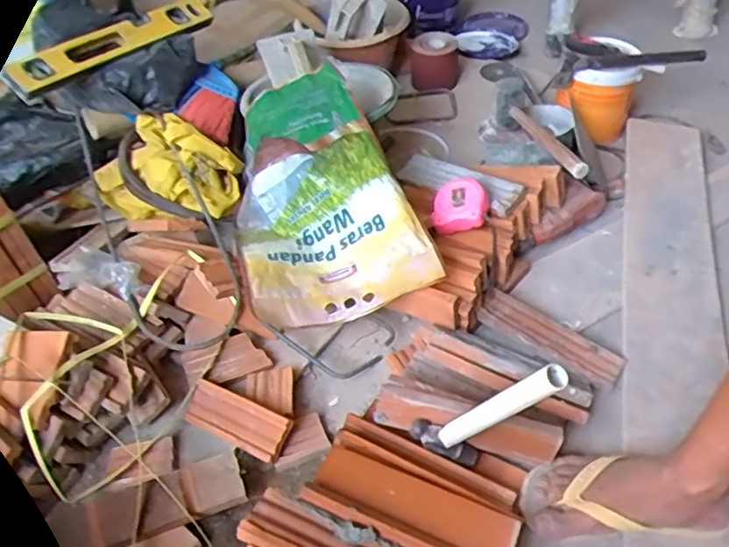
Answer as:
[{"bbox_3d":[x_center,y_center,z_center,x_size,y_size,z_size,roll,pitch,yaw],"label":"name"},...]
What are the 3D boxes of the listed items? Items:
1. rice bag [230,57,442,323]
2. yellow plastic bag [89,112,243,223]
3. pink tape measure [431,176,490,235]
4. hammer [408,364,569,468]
[{"bbox_3d":[-0.084,-0.120,0.973,0.265,0.081,0.420,-27,67,6],"label":"rice bag"},{"bbox_3d":[-0.347,-0.177,1.079,0.229,0.127,0.173,27,52,26],"label":"yellow plastic bag"},{"bbox_3d":[0.153,-0.108,0.992,0.085,0.050,0.085,8,46,10],"label":"pink tape measure"},{"bbox_3d":[0.139,0.158,0.684,0.087,0.239,0.026,37,53,0],"label":"hammer"}]

